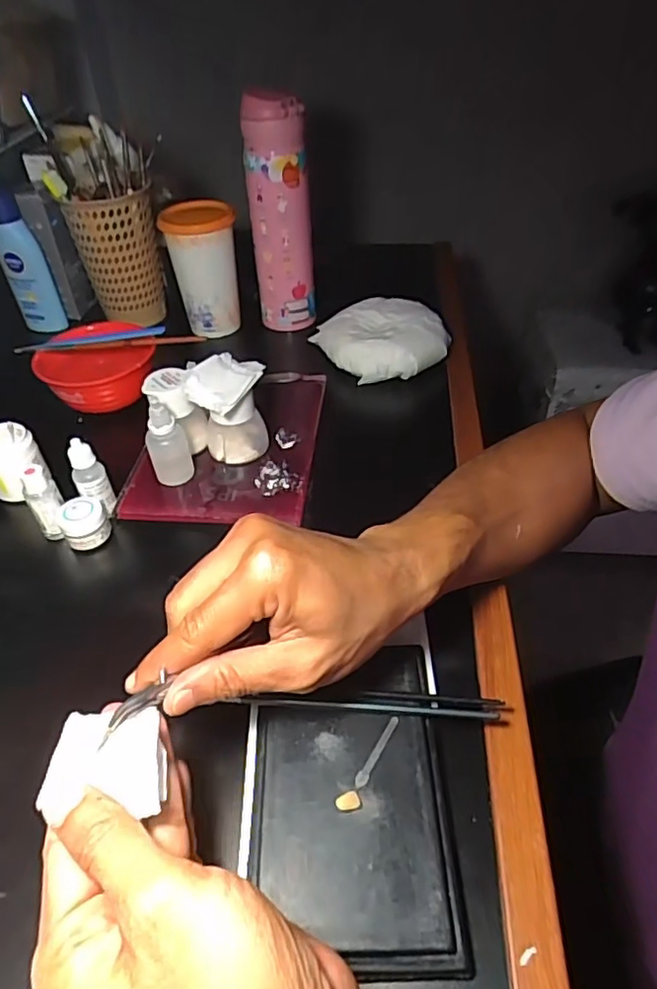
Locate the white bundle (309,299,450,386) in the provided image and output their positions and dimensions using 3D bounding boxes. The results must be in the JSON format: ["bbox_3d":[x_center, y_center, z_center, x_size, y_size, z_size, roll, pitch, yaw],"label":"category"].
[{"bbox_3d":[0.059,-0.159,0.615,0.119,0.041,0.107,-18,45,-16],"label":"white bundle"}]

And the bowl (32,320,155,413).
[{"bbox_3d":[-0.221,-0.120,0.570,0.100,0.045,0.093,-1,43,1],"label":"bowl"}]

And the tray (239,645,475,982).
[{"bbox_3d":[0.009,0.149,0.303,0.100,0.022,0.148,-3,43,-1],"label":"tray"}]

